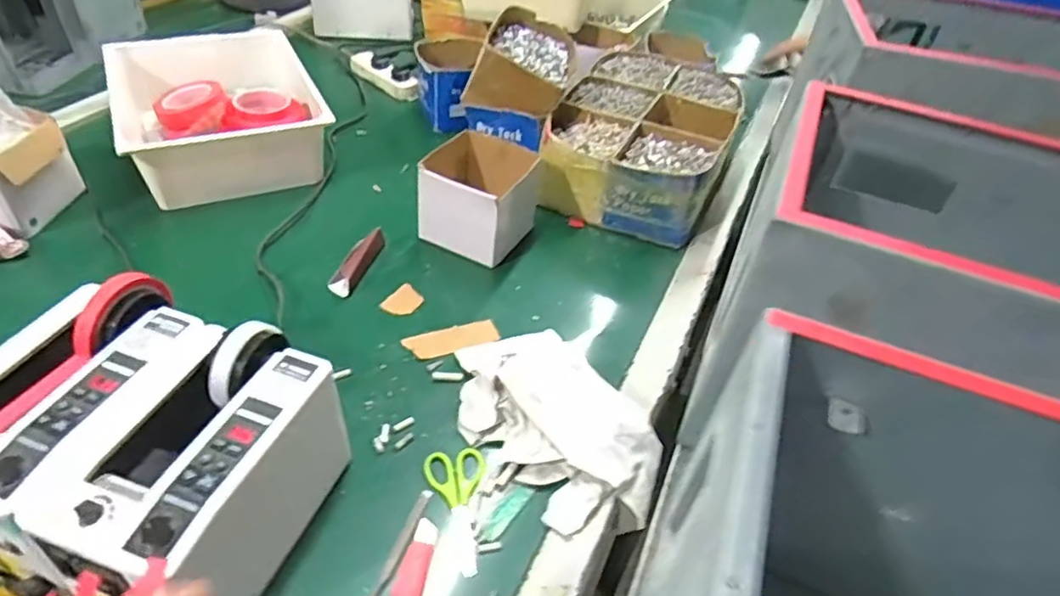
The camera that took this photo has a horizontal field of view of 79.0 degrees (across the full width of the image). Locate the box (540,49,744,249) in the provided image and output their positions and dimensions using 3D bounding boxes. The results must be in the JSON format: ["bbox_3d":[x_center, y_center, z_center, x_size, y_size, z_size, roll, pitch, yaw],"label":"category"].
[{"bbox_3d":[0.193,-0.282,1.077,0.270,0.102,0.405,20,45,13],"label":"box"}]

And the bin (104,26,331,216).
[{"bbox_3d":[-0.496,-0.307,1.032,0.283,0.112,0.369,-16,48,-23],"label":"bin"}]

